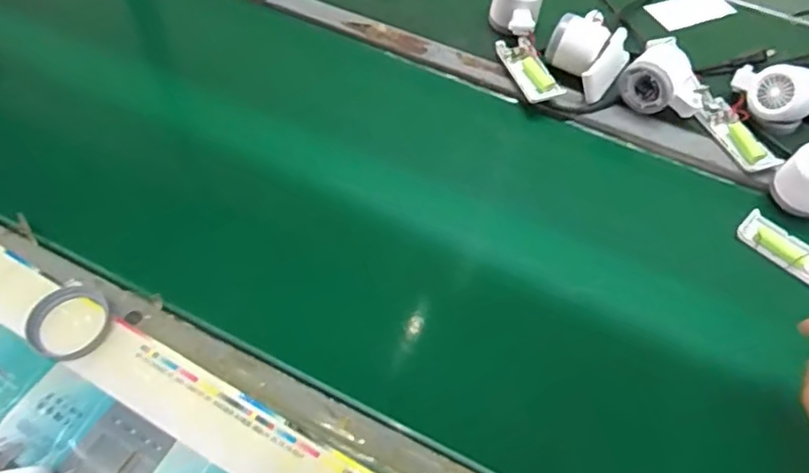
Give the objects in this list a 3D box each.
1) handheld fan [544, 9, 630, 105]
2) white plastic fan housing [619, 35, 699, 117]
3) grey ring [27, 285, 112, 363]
[{"bbox_3d":[0.212,-0.215,0.670,0.085,0.052,0.097,28,57,15],"label":"handheld fan"},{"bbox_3d":[0.292,-0.173,0.648,0.087,0.048,0.069,32,58,18],"label":"white plastic fan housing"},{"bbox_3d":[-0.260,0.068,0.453,0.058,0.013,0.059,2,54,-3],"label":"grey ring"}]

